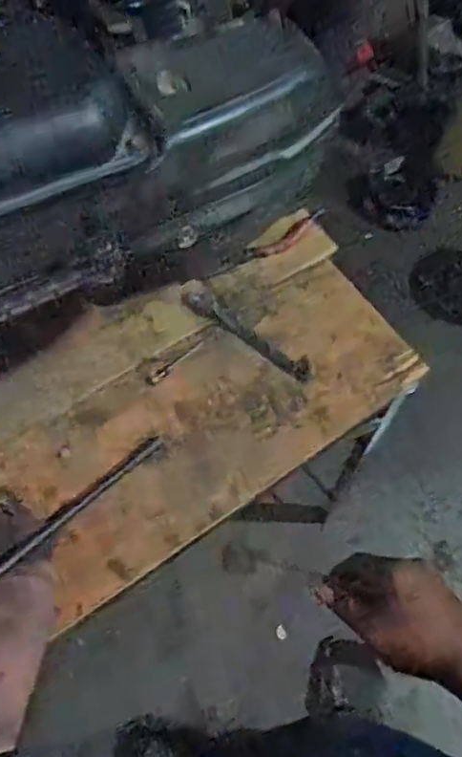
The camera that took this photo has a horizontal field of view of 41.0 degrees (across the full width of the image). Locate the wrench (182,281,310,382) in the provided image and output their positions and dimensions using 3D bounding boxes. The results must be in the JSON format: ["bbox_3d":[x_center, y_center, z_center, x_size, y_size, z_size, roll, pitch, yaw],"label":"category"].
[{"bbox_3d":[0.017,-0.053,0.666,0.164,0.017,0.027,34,68,15],"label":"wrench"}]

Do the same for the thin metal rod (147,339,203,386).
[{"bbox_3d":[-0.059,-0.017,0.667,0.074,0.009,0.011,-35,69,-17],"label":"thin metal rod"}]

